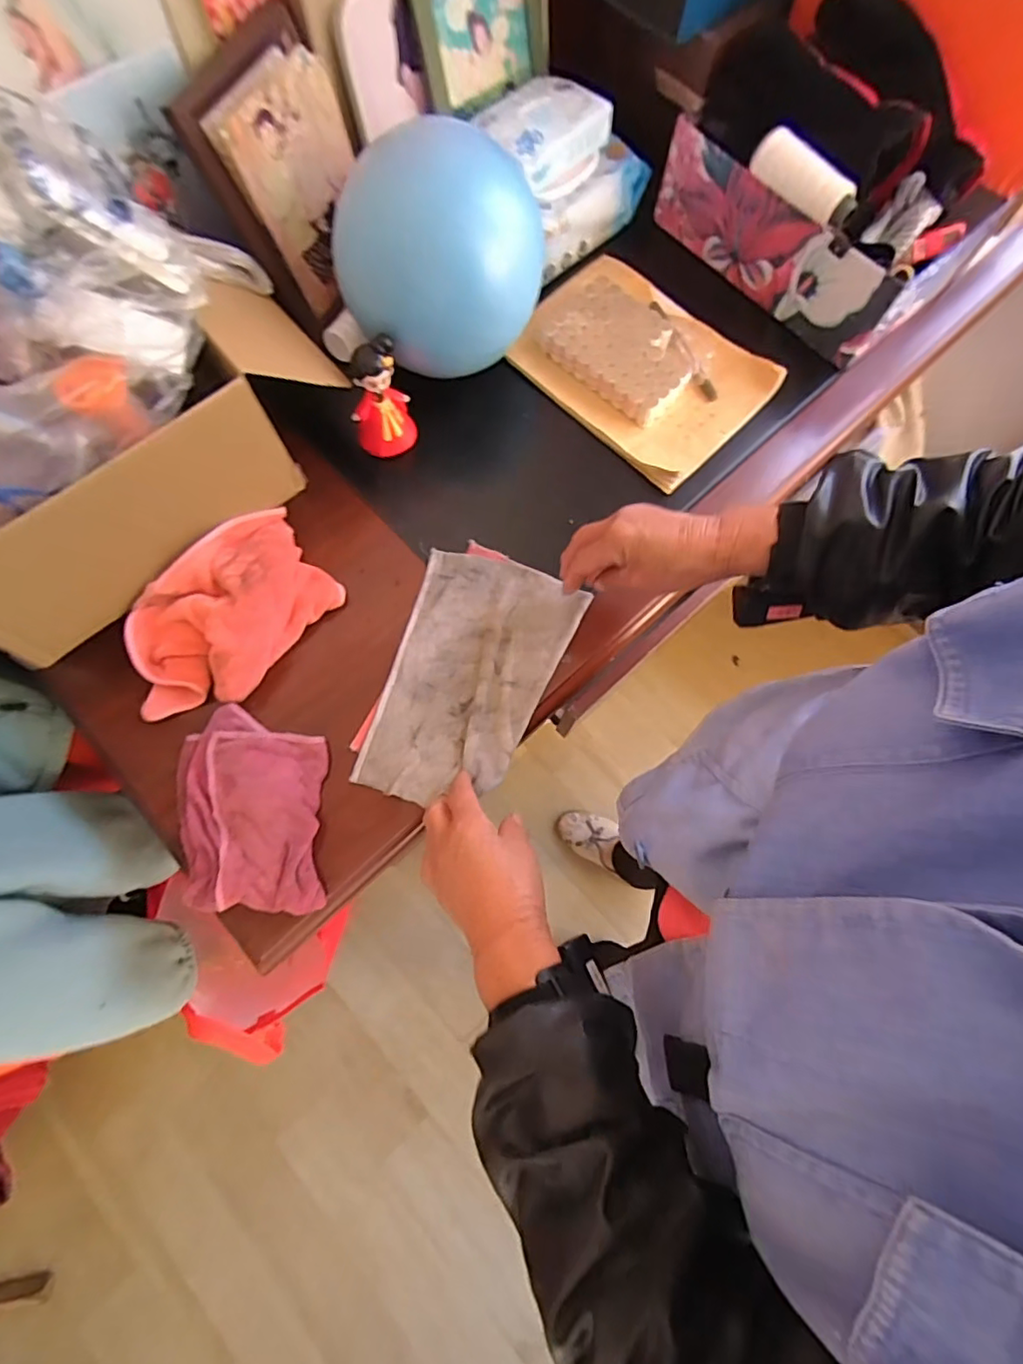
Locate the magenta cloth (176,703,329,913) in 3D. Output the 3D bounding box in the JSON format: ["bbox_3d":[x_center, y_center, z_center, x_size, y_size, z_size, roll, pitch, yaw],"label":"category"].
[{"bbox_3d":[-0.218,0.103,0.478,0.118,0.022,0.161,-2,74,-2],"label":"magenta cloth"}]

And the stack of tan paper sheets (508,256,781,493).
[{"bbox_3d":[0.136,-0.347,0.617,0.255,0.029,0.191,43,77,10],"label":"stack of tan paper sheets"}]

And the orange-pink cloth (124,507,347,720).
[{"bbox_3d":[-0.253,-0.055,0.511,0.115,0.049,0.203,44,77,10],"label":"orange-pink cloth"}]

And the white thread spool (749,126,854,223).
[{"bbox_3d":[0.284,-0.493,0.566,0.028,0.038,0.097,-43,79,-12],"label":"white thread spool"}]

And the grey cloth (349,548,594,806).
[{"bbox_3d":[-0.034,-0.005,0.528,0.149,0.015,0.235,15,74,3],"label":"grey cloth"}]

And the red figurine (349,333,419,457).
[{"bbox_3d":[-0.126,-0.270,0.551,0.058,0.100,0.055,-9,74,-4],"label":"red figurine"}]

